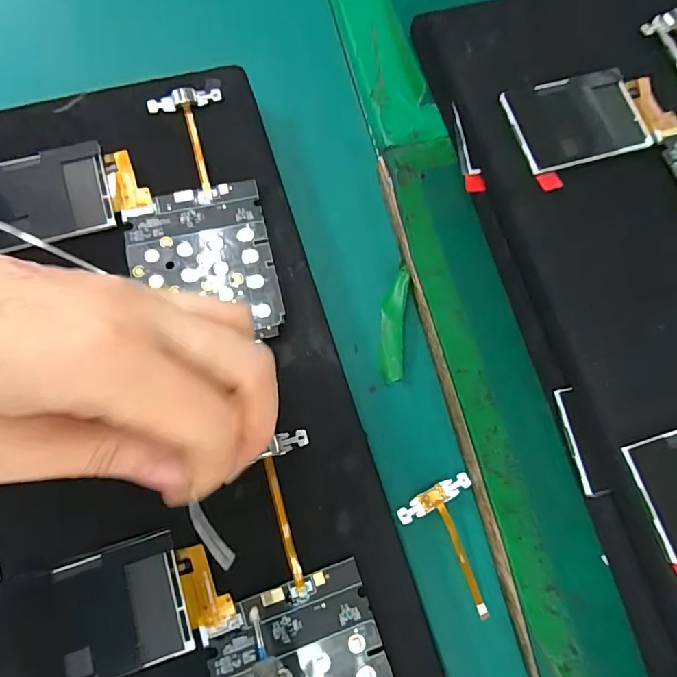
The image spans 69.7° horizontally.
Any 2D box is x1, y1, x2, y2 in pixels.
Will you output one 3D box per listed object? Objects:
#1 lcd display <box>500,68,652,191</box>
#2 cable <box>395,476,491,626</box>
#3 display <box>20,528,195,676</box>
[{"bbox_3d":[0.112,-0.098,0.226,0.059,0.005,0.049,-15,76,-8],"label":"lcd display"},{"bbox_3d":[0.054,0.092,0.212,0.035,0.007,0.056,-27,78,-11],"label":"cable"},{"bbox_3d":[-0.087,0.102,0.179,0.058,0.004,0.043,-16,76,-8],"label":"display"}]

